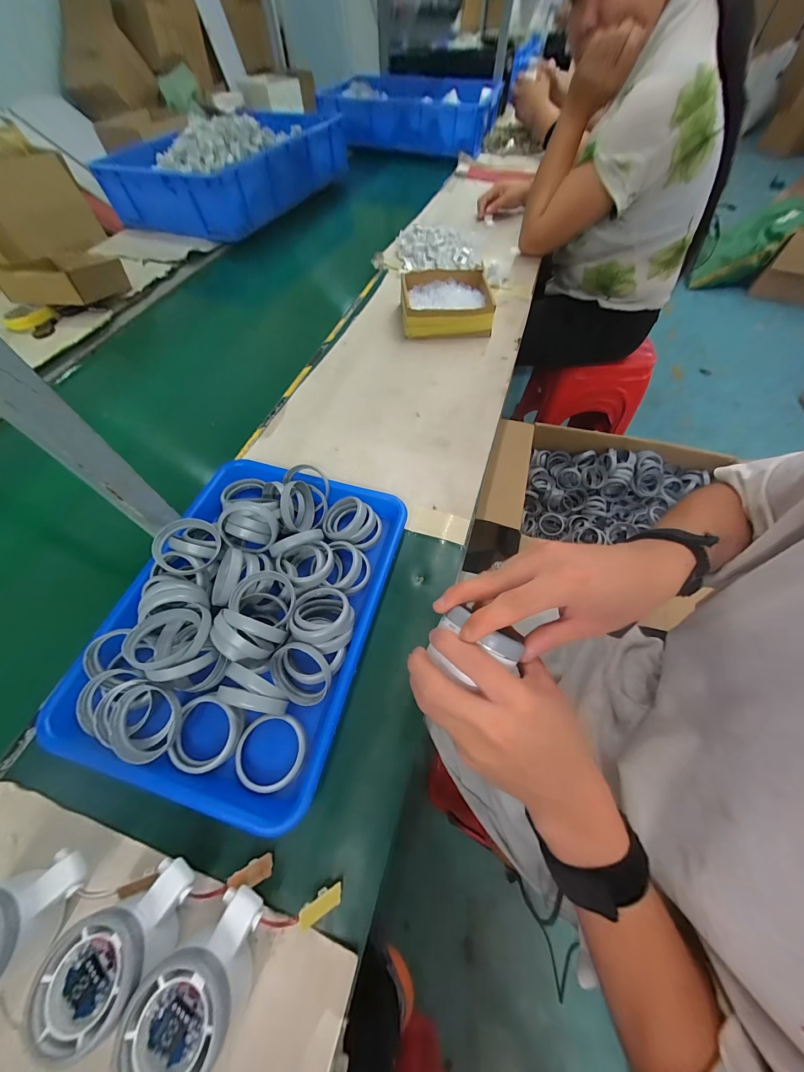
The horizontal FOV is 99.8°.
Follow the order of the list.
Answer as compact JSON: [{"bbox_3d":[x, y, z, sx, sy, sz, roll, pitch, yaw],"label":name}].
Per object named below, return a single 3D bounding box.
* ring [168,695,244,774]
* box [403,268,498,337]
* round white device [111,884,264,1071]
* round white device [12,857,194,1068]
[{"bbox_3d":[-0.164,0.167,0.287,0.050,0.009,0.055,2,72,-7],"label":"ring"},{"bbox_3d":[0.082,-0.437,0.640,0.165,0.057,0.134,0,59,1],"label":"box"},{"bbox_3d":[-0.121,0.275,0.211,0.078,0.053,0.061,-40,66,-20],"label":"round white device"},{"bbox_3d":[-0.174,0.263,0.218,0.080,0.056,0.053,-34,65,-18],"label":"round white device"}]

